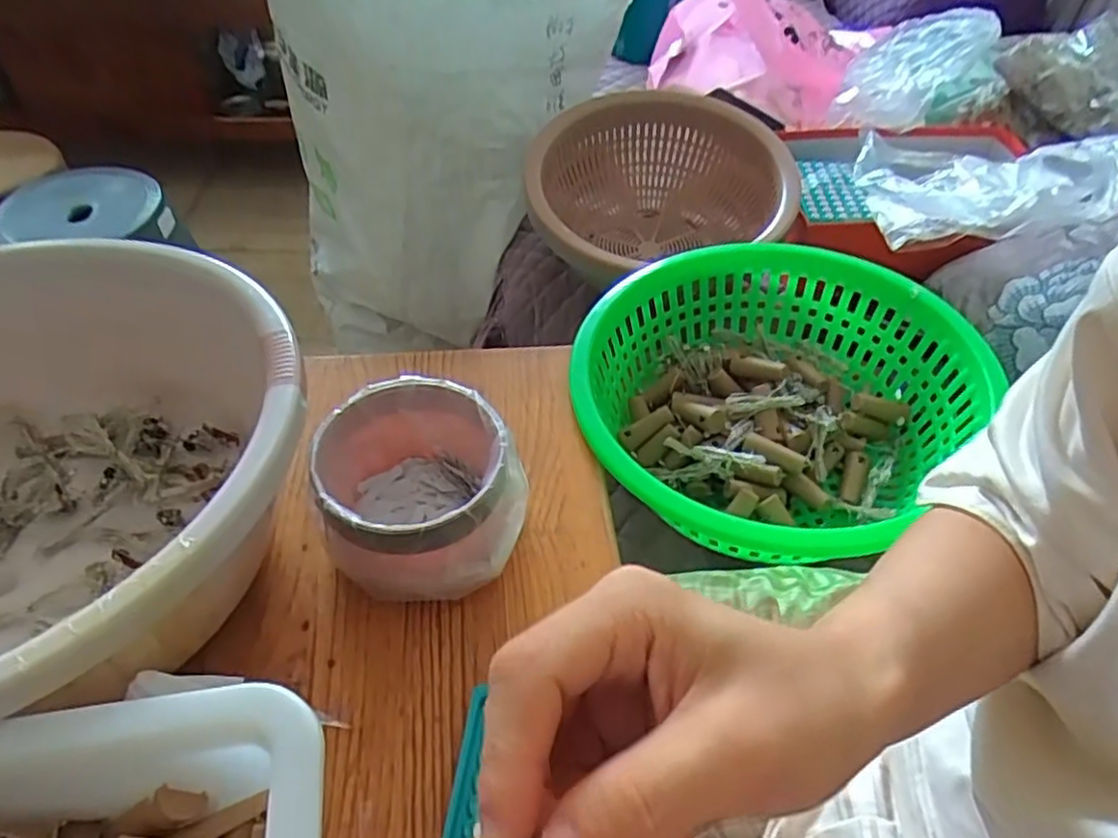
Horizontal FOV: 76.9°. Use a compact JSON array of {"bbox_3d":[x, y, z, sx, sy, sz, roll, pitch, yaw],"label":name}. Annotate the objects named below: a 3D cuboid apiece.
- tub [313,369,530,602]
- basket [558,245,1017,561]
[{"bbox_3d":[-0.089,0.047,0.450,0.116,0.088,0.115,-9,47,-11],"label":"tub"},{"bbox_3d":[0.166,-0.014,0.601,0.296,0.120,0.312,35,54,27],"label":"basket"}]

